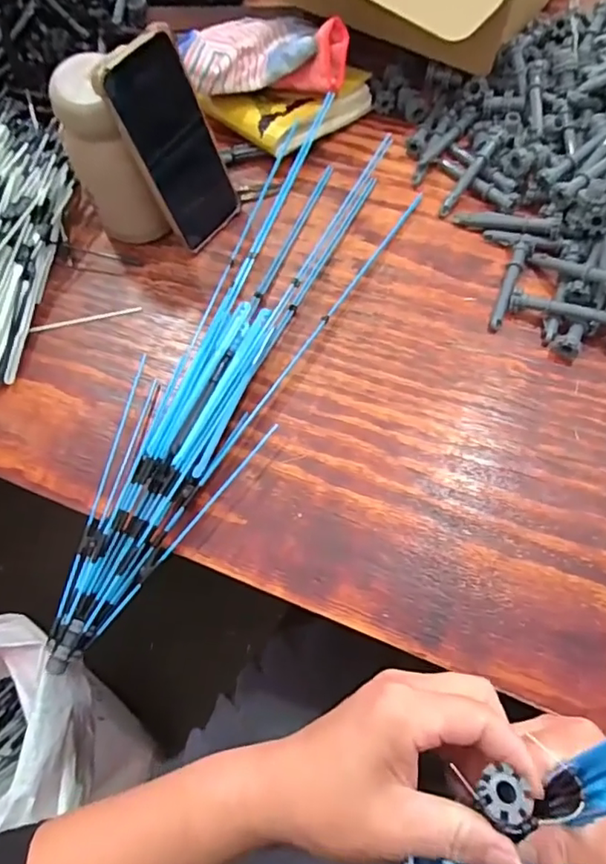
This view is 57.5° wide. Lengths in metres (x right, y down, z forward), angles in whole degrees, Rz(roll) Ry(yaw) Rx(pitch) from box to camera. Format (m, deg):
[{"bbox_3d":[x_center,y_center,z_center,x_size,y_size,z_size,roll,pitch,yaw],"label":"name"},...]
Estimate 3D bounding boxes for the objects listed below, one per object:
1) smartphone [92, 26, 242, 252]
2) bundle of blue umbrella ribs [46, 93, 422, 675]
[{"bbox_3d":[-0.107,-0.241,0.475,0.006,0.165,0.075,28,69,34],"label":"smartphone"},{"bbox_3d":[-0.065,-0.071,0.462,0.135,0.047,0.523,26,70,14],"label":"bundle of blue umbrella ribs"}]

